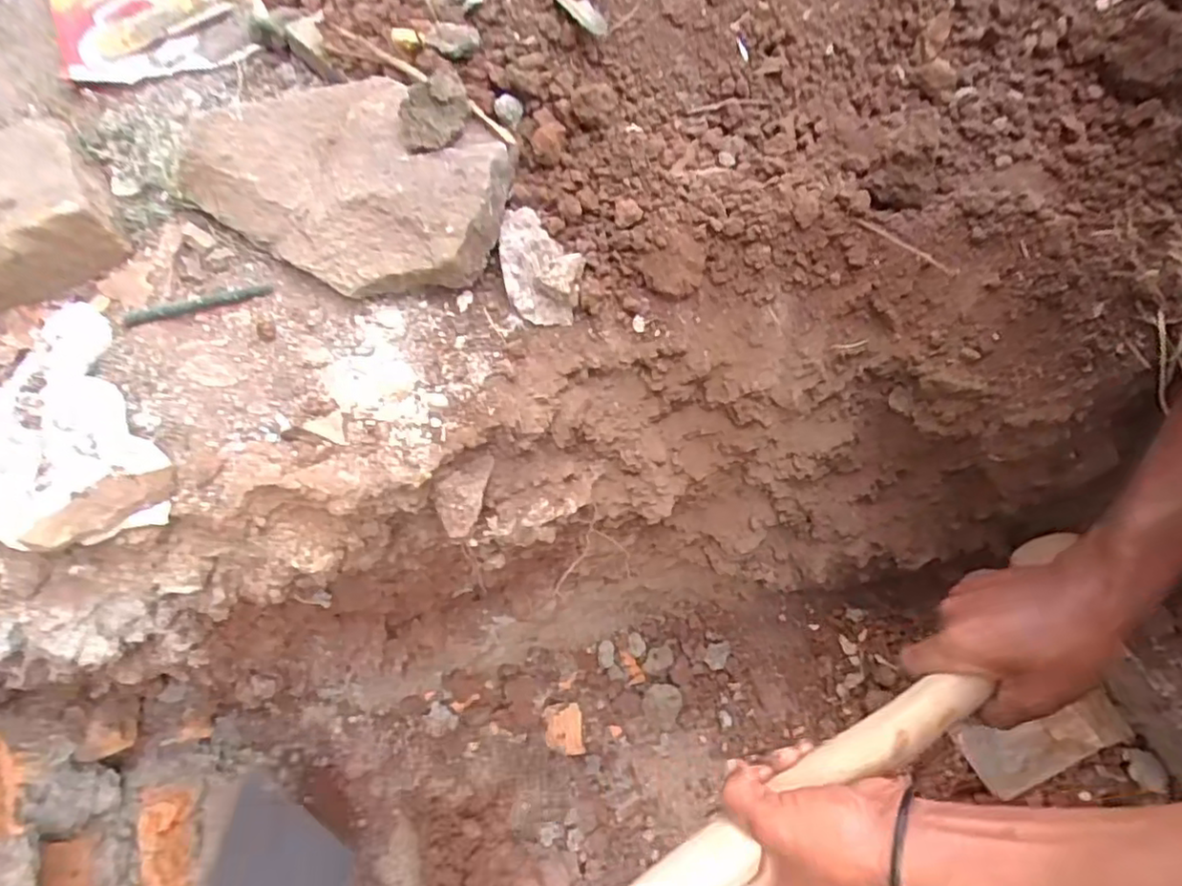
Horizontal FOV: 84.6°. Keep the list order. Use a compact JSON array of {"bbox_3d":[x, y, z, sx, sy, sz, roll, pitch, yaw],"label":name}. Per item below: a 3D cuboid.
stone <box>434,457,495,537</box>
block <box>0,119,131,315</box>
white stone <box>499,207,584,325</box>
[{"bbox_3d":[-0.085,0.031,0.423,0.028,0.018,0.055,11,65,5],"label":"stone"},{"bbox_3d":[-0.378,-0.151,0.427,0.108,0.045,0.117,-28,63,-7],"label":"block"},{"bbox_3d":[-0.034,-0.123,0.436,0.051,0.037,0.080,-10,65,-5],"label":"white stone"}]

